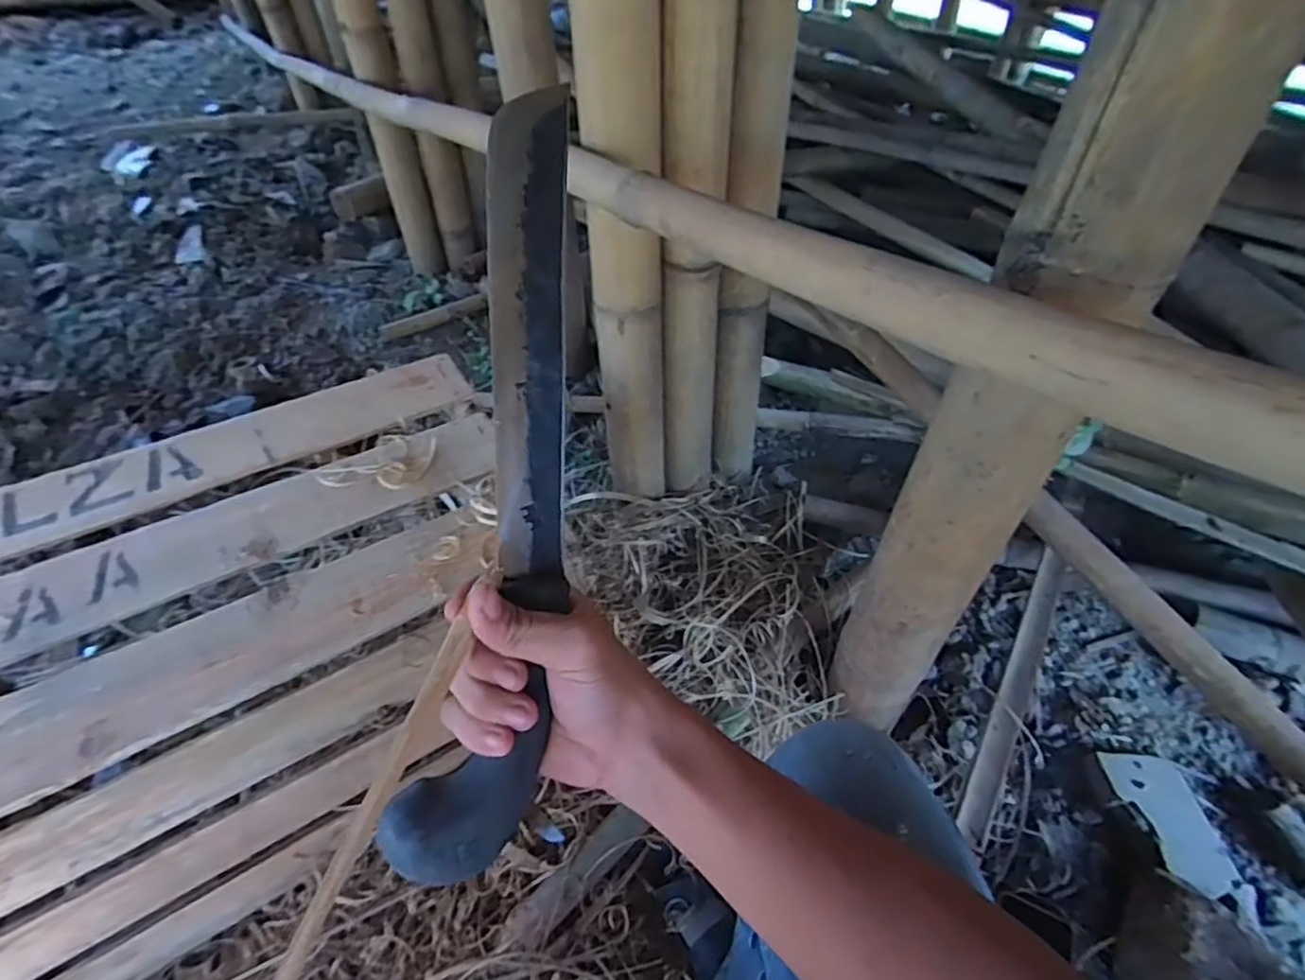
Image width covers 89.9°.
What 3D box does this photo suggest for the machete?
[{"bbox_3d":[-0.073,-0.022,0.329,0.062,0.026,0.388,3,79,0],"label":"machete"}]

